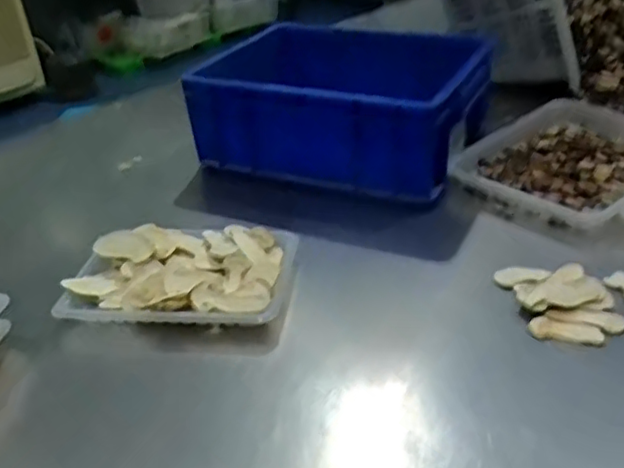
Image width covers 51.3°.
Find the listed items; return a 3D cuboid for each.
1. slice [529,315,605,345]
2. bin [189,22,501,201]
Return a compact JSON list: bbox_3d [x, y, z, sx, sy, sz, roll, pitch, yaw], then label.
[{"bbox_3d":[0.216,0.082,0.551,0.058,0.004,0.023,9,51,22],"label":"slice"},{"bbox_3d":[0.053,-0.177,0.866,0.326,0.128,0.263,9,33,20],"label":"bin"}]

